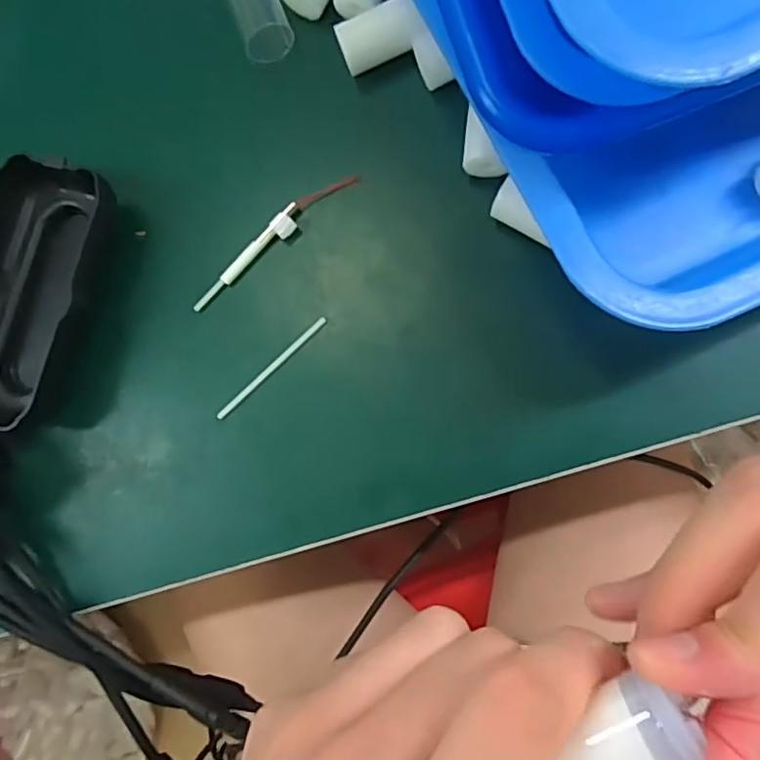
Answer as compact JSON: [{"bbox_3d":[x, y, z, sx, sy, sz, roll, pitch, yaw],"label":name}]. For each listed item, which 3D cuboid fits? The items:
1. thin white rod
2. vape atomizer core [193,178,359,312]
[{"bbox_3d":[-0.045,-0.005,0.255,0.059,0.004,0.004,-42,81,3],"label":"thin white rod"},{"bbox_3d":[-0.046,-0.060,0.259,0.085,0.006,0.009,-40,81,4],"label":"vape atomizer core"}]

